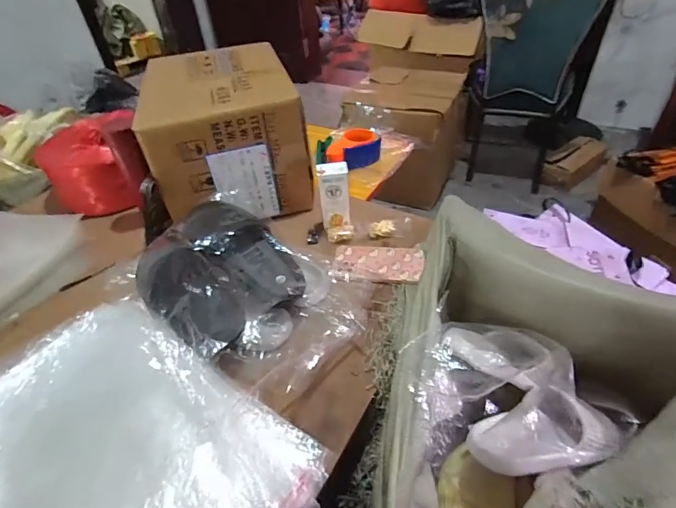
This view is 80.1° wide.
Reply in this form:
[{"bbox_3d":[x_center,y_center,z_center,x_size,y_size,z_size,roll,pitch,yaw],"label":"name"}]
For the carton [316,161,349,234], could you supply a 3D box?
[{"bbox_3d":[-0.006,-0.110,0.768,0.053,0.124,0.033,-9,42,-5],"label":"carton"}]

